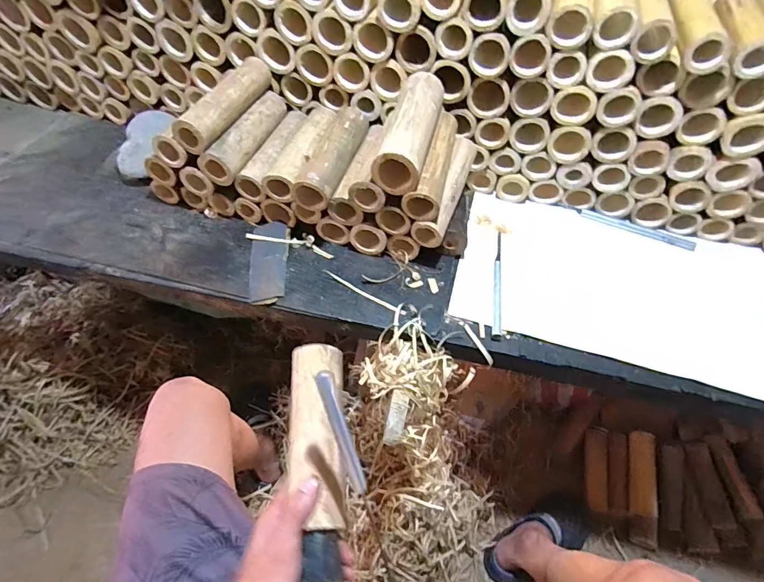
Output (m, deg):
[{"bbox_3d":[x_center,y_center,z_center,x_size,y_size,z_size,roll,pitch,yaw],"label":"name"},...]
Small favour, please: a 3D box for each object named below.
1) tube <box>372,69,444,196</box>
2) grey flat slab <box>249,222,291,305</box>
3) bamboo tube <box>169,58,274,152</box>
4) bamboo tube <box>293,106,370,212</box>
[{"bbox_3d":[0.037,-0.203,0.535,0.054,0.054,0.193,14,58,4],"label":"tube"},{"bbox_3d":[-0.160,-0.043,0.590,0.051,0.008,0.140,0,58,-5],"label":"grey flat slab"},{"bbox_3d":[-0.218,-0.267,0.584,0.041,0.039,0.180,20,59,7],"label":"bamboo tube"},{"bbox_3d":[-0.067,-0.196,0.591,0.050,0.045,0.181,17,58,5],"label":"bamboo tube"}]

